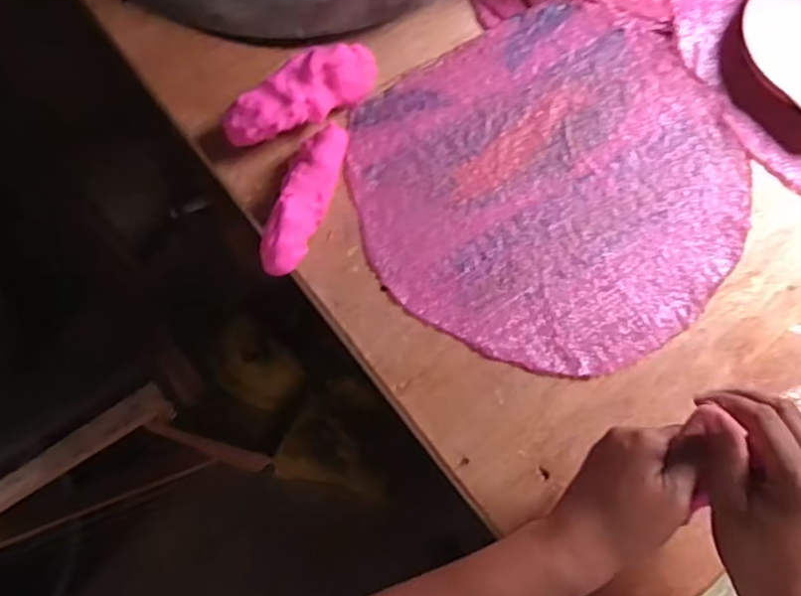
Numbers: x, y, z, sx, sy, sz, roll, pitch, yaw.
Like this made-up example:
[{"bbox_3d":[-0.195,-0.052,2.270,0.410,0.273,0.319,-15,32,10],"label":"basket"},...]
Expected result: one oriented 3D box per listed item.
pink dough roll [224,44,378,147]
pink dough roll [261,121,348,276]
[{"bbox_3d":[-0.082,-0.170,0.556,0.137,0.042,0.046,-37,76,-12],"label":"pink dough roll"},{"bbox_3d":[-0.077,-0.080,0.528,0.039,0.037,0.134,12,72,3],"label":"pink dough roll"}]

